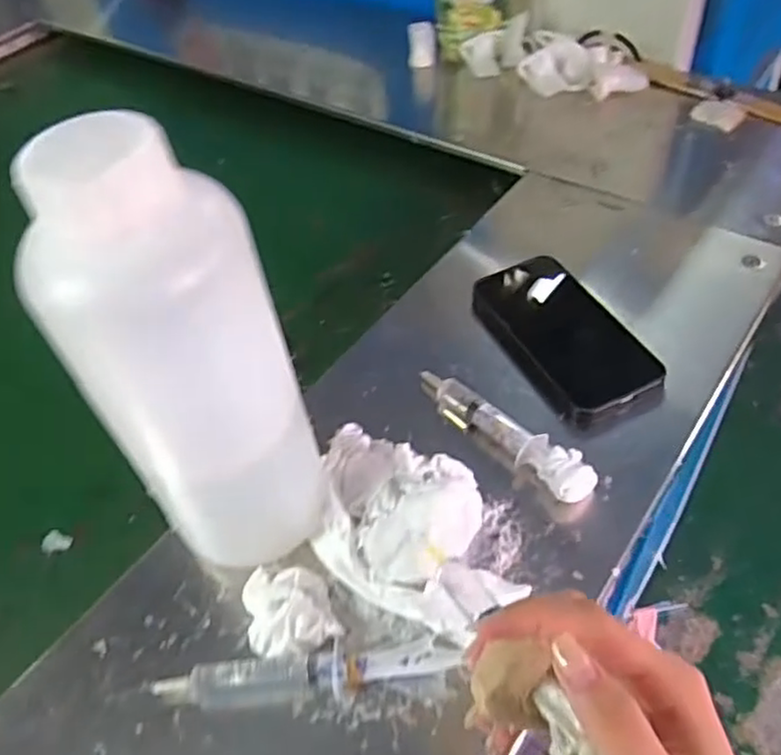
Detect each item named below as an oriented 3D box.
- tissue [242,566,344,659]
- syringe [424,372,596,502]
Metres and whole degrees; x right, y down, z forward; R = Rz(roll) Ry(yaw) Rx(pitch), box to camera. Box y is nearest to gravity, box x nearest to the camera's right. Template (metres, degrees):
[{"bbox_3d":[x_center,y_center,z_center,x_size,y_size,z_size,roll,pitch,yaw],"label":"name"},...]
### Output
[{"bbox_3d":[-0.056,0.123,0.384,0.046,0.019,0.051,-17,50,-7],"label":"tissue"},{"bbox_3d":[0.071,0.030,0.448,0.028,0.030,0.132,-36,55,-21],"label":"syringe"}]

